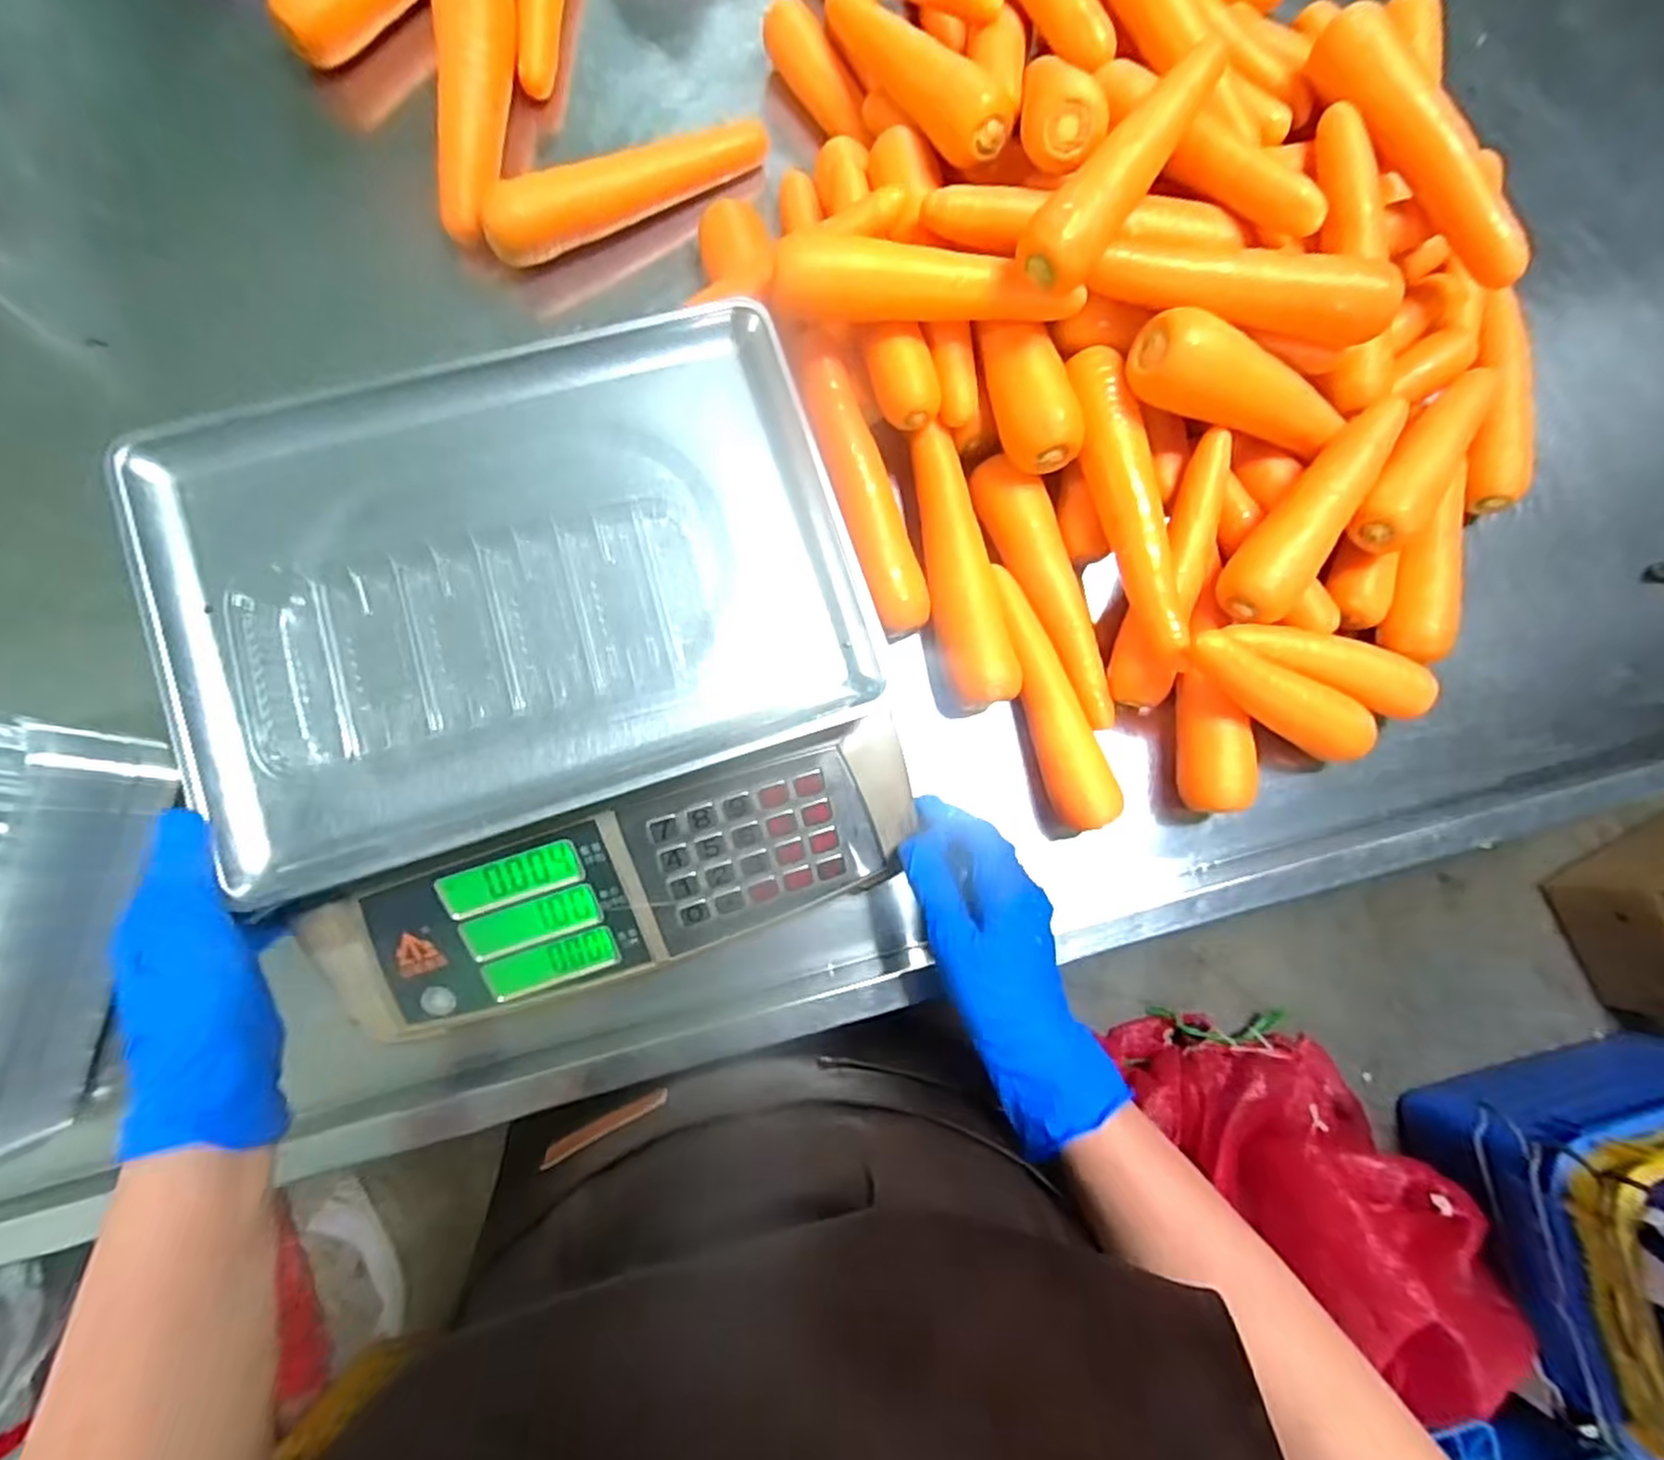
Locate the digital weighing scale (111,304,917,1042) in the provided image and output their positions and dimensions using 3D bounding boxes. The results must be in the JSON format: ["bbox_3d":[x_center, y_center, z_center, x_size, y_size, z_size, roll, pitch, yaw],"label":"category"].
[{"bbox_3d":[-0.149,-0.034,0.409,0.331,0.082,0.342,-18,85,-8],"label":"digital weighing scale"}]

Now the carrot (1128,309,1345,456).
[{"bbox_3d":[0.272,-0.221,0.477,0.174,0.041,0.046,10,81,-23],"label":"carrot"}]

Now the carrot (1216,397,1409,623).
[{"bbox_3d":[0.328,-0.148,0.500,0.049,0.044,0.193,39,81,0],"label":"carrot"}]

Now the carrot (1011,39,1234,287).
[{"bbox_3d":[0.176,-0.340,0.430,0.042,0.035,0.196,36,81,0],"label":"carrot"}]

